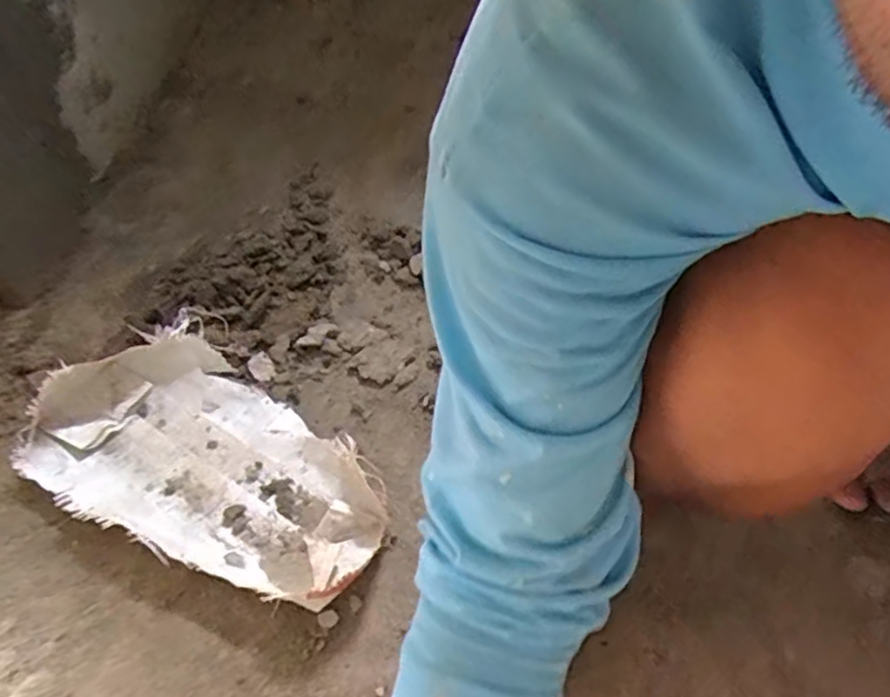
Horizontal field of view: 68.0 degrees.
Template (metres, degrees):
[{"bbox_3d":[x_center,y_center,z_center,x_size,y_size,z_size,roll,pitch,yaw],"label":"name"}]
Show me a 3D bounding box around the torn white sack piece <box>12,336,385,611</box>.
[{"bbox_3d":[-0.234,0.113,0.669,0.370,0.048,0.197,23,50,17],"label":"torn white sack piece"}]

